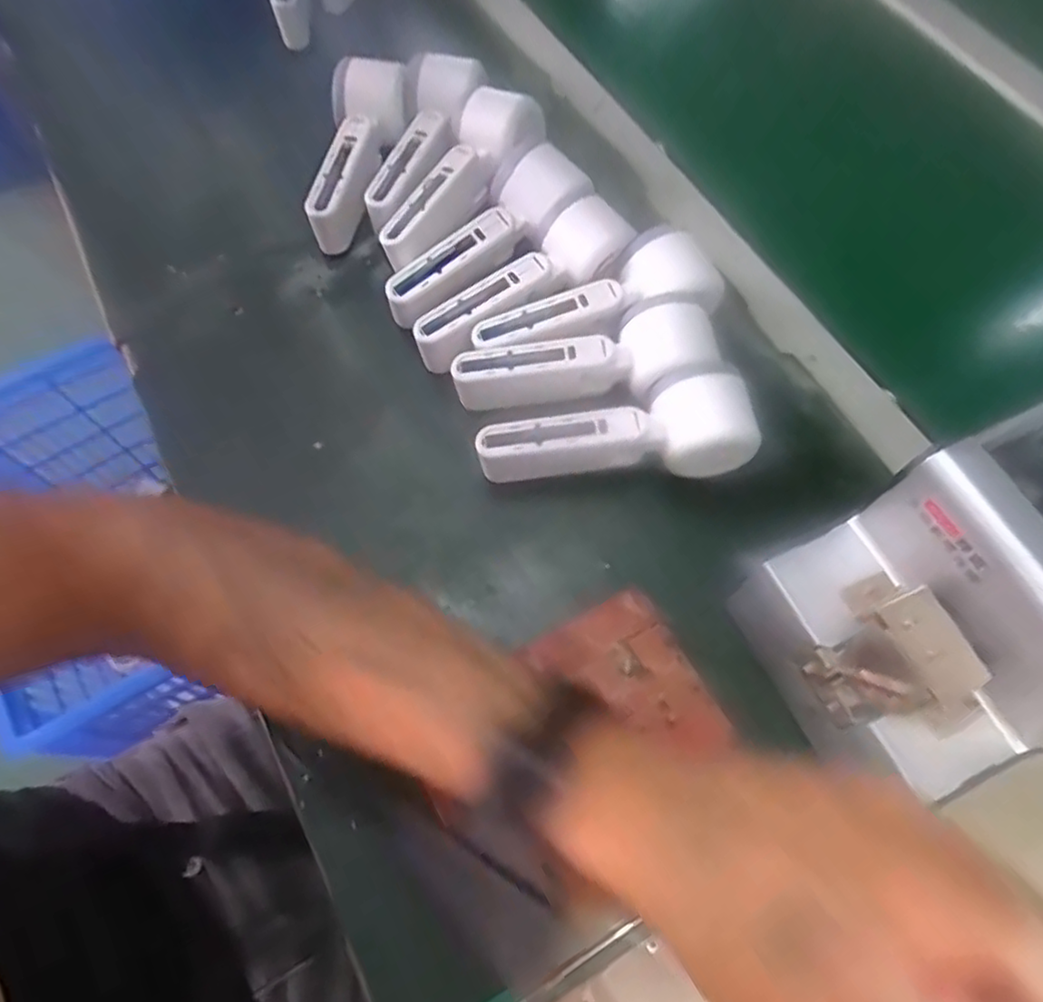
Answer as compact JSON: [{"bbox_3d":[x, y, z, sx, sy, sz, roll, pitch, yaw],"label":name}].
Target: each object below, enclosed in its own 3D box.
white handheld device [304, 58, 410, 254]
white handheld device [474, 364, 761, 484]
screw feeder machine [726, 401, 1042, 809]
[{"bbox_3d":[-0.125,-0.254,0.484,0.061,0.047,0.152,14,83,7],"label":"white handheld device"},{"bbox_3d":[0.056,-0.041,0.409,0.166,0.050,0.057,-7,65,-3],"label":"white handheld device"},{"bbox_3d":[0.215,0.047,0.316,0.171,0.144,0.126,-22,67,-10],"label":"screw feeder machine"}]

